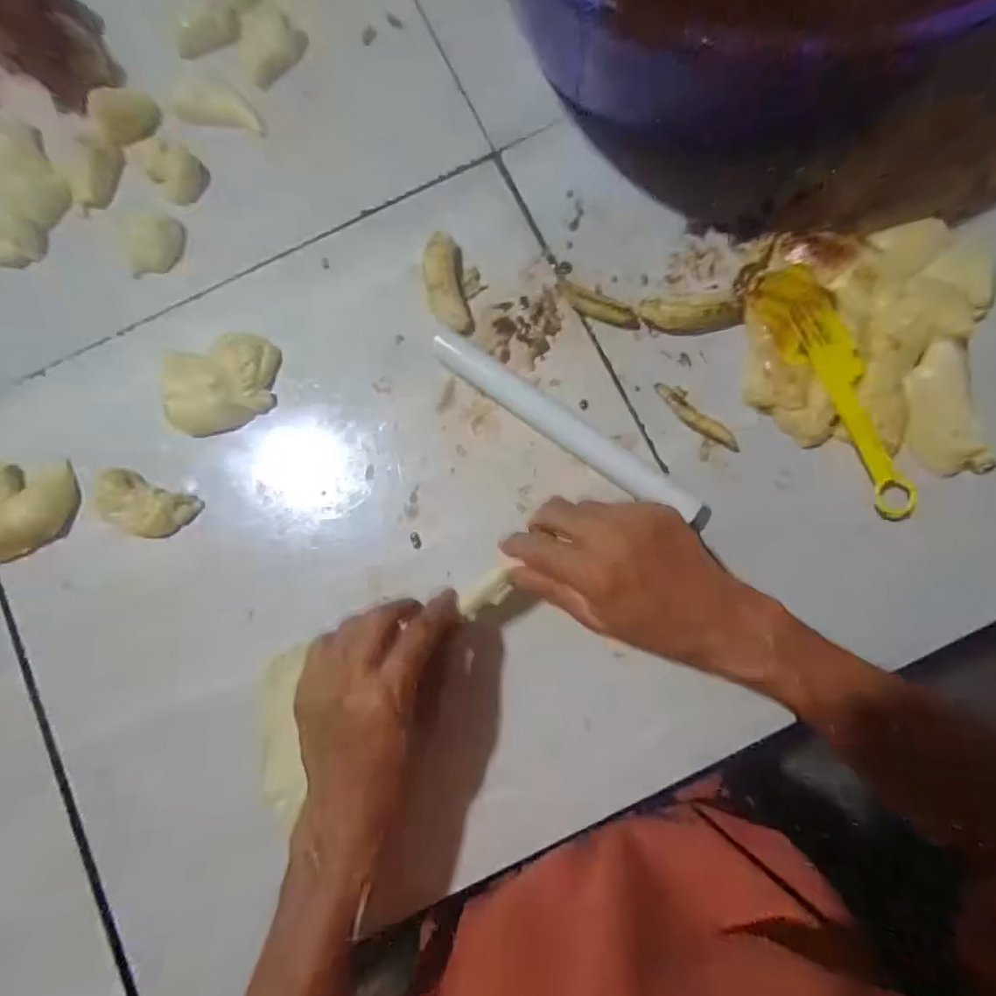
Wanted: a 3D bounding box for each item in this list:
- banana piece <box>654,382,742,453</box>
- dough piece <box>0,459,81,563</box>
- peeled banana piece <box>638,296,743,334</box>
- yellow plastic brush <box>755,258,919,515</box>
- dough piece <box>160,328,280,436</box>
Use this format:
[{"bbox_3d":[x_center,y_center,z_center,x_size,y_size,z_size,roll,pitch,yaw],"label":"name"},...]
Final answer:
[{"bbox_3d":[0.149,-0.060,0.400,0.075,0.005,0.015,37,87,6],"label":"banana piece"},{"bbox_3d":[-0.372,0.005,0.408,0.081,0.029,0.077,0,84,3],"label":"dough piece"},{"bbox_3d":[0.147,-0.139,0.403,0.076,0.024,0.024,1,84,3],"label":"peeled banana piece"},{"bbox_3d":[0.250,-0.079,0.384,0.052,0.014,0.197,-26,83,0],"label":"yellow plastic brush"},{"bbox_3d":[-0.215,-0.088,0.413,0.097,0.031,0.067,-34,83,-1],"label":"dough piece"}]

